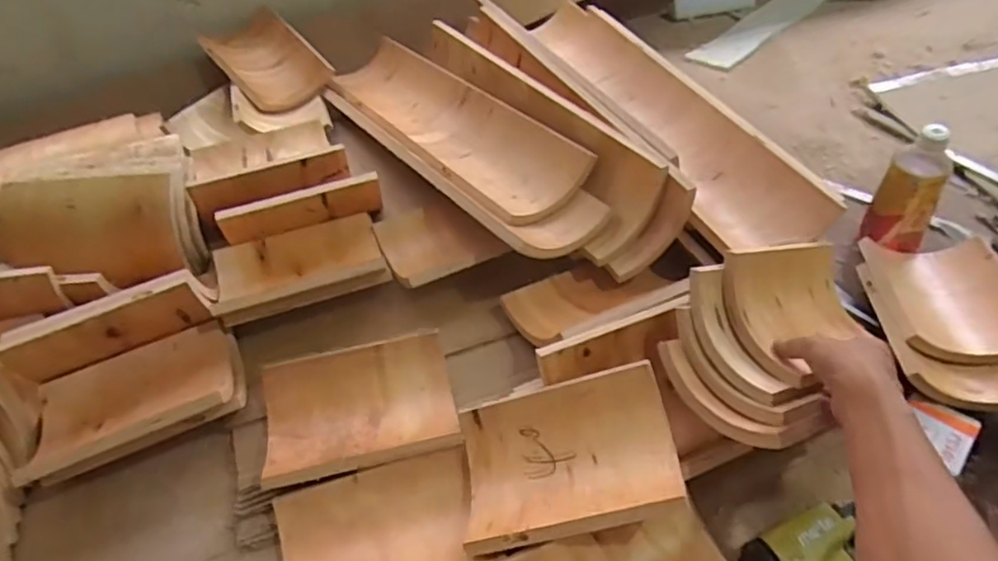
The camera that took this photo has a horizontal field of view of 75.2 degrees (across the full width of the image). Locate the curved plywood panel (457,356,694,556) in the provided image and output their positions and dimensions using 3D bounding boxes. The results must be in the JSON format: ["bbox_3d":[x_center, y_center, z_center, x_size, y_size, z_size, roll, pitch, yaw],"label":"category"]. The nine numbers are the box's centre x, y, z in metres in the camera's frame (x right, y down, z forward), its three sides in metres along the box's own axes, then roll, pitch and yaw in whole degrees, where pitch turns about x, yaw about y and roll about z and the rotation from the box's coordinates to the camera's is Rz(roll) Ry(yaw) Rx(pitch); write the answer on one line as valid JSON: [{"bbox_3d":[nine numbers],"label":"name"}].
[{"bbox_3d":[0.062,0.168,0.607,0.195,0.032,0.140,-18,51,14],"label":"curved plywood panel"}]

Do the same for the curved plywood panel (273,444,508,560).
[{"bbox_3d":[-0.110,0.243,0.609,0.189,0.038,0.143,-14,47,-10],"label":"curved plywood panel"}]

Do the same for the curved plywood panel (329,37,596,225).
[{"bbox_3d":[-0.081,-0.247,0.951,0.140,0.052,0.526,-29,51,-22],"label":"curved plywood panel"}]

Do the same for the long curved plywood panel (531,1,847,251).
[{"bbox_3d":[0.210,-0.253,0.923,0.140,0.049,0.621,-19,48,-14],"label":"long curved plywood panel"}]

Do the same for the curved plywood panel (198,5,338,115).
[{"bbox_3d":[-0.396,-0.374,1.101,0.242,0.055,0.152,43,63,16],"label":"curved plywood panel"}]

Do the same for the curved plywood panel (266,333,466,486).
[{"bbox_3d":[-0.148,0.137,0.696,0.197,0.050,0.135,-13,47,-9],"label":"curved plywood panel"}]

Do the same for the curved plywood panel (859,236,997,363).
[{"bbox_3d":[0.511,0.020,0.734,0.146,0.032,0.214,1,34,13],"label":"curved plywood panel"}]

